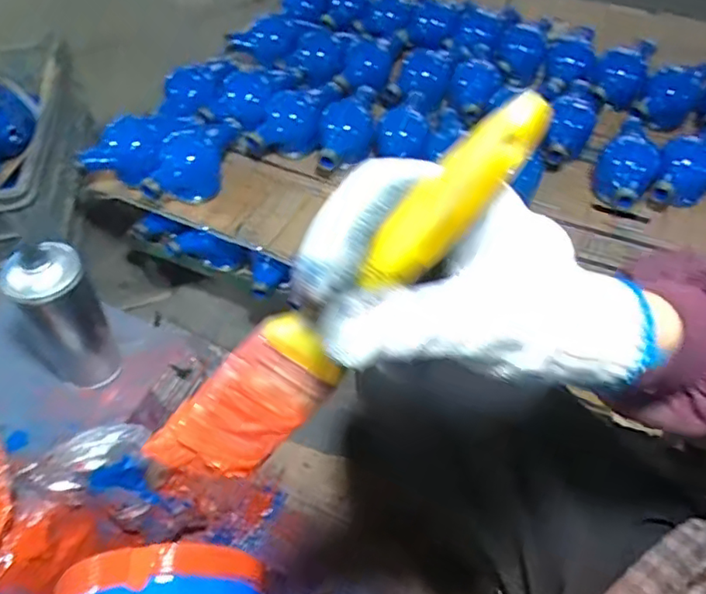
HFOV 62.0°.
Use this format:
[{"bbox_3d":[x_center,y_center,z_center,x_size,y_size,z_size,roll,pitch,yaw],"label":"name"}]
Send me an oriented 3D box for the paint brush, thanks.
[{"bbox_3d":[-0.002,0.002,0.199,0.170,0.028,0.023,-47,57,9],"label":"paint brush"}]

